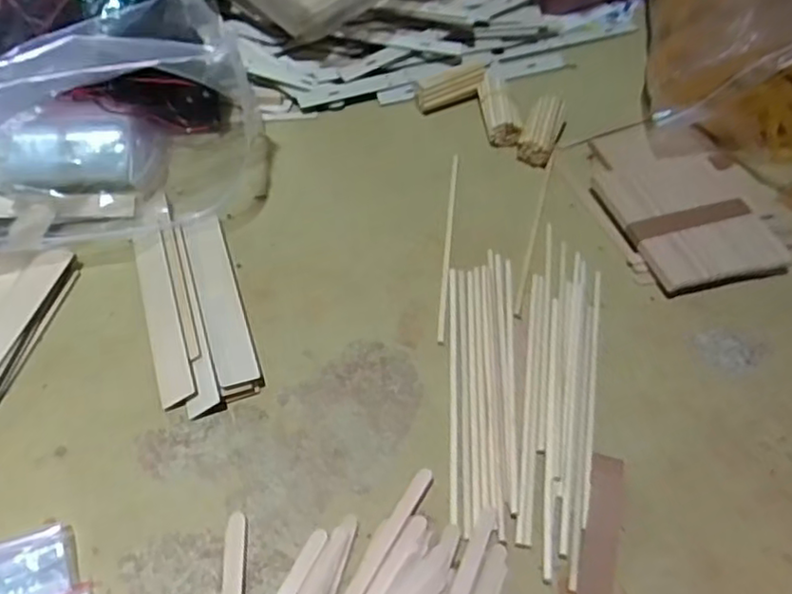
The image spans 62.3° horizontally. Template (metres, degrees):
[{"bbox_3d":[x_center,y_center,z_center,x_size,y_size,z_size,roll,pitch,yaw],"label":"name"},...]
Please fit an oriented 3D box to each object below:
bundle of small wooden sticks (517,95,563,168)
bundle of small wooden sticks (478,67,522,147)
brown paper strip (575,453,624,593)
[{"bbox_3d":[0.131,-0.148,0.582,0.028,0.023,0.075,20,54,10],"label":"bundle of small wooden sticks"},{"bbox_3d":[0.091,-0.174,0.596,0.025,0.023,0.100,-3,54,-7],"label":"bundle of small wooden sticks"},{"bbox_3d":[0.116,0.138,0.371,0.020,0.005,0.100,16,57,4],"label":"brown paper strip"}]

